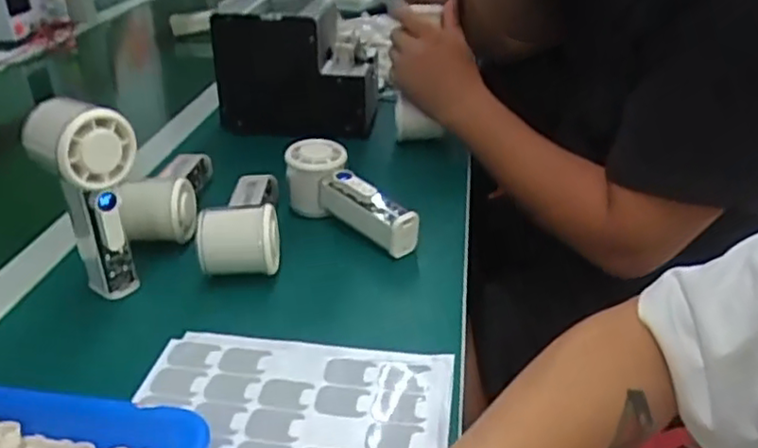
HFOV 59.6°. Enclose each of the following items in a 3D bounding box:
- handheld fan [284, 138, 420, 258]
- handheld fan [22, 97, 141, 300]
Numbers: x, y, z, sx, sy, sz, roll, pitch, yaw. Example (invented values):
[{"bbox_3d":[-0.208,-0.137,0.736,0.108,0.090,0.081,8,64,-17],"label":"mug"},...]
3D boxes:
[{"bbox_3d":[-0.027,-0.025,0.605,0.053,0.064,0.153,-24,38,-36],"label":"handheld fan"},{"bbox_3d":[-0.216,-0.009,0.508,0.059,0.167,0.063,-24,38,-36],"label":"handheld fan"}]

